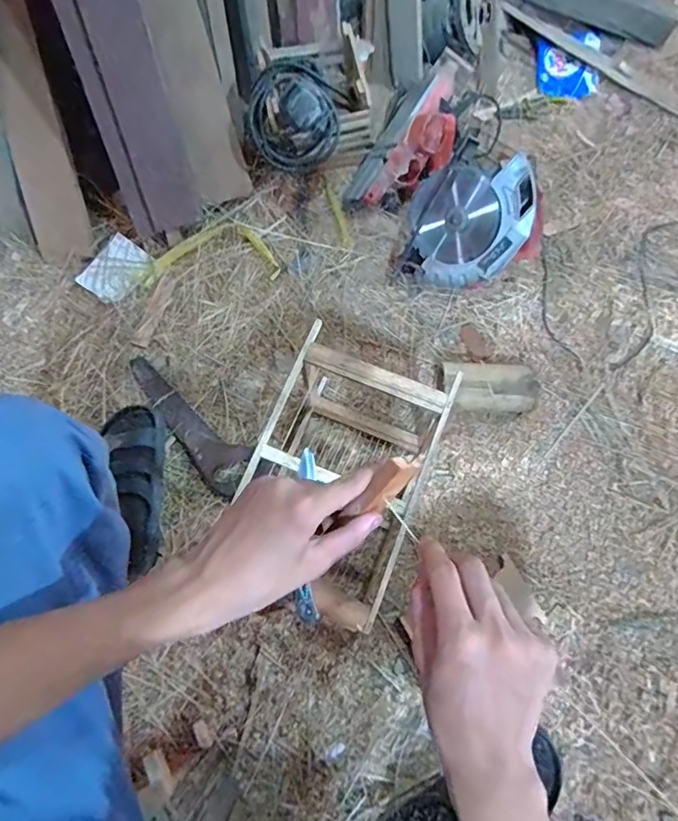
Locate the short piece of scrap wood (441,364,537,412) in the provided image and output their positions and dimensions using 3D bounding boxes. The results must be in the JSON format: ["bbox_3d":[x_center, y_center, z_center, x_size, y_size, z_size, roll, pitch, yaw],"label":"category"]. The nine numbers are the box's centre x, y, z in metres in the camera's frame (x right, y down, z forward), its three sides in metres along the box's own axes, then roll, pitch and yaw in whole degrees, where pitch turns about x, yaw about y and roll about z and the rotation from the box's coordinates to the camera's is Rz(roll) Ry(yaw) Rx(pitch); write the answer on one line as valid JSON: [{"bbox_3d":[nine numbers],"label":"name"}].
[{"bbox_3d":[0.262,-0.036,0.899,0.163,0.073,0.078,4,67,-1],"label":"short piece of scrap wood"}]

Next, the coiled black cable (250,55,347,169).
[{"bbox_3d":[-0.086,-0.563,0.984,0.167,0.145,0.163,1,67,-2],"label":"coiled black cable"}]

